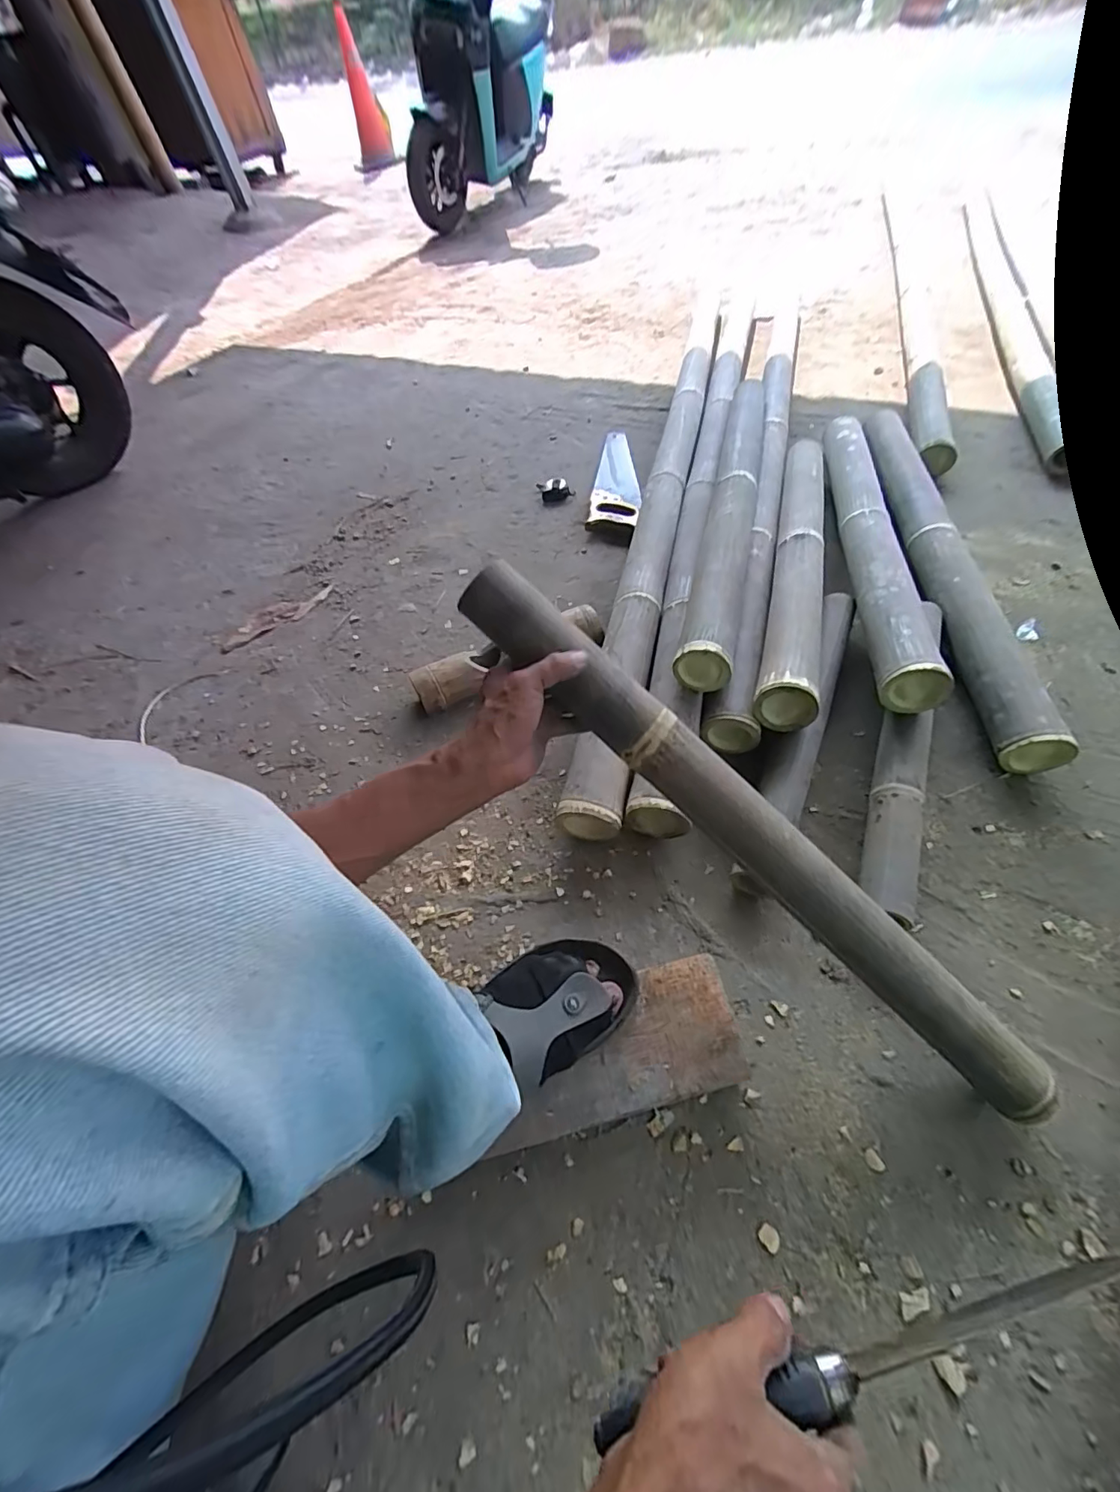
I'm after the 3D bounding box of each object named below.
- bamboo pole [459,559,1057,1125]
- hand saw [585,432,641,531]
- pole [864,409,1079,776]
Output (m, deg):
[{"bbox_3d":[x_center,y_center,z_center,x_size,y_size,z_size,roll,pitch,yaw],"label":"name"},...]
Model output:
[{"bbox_3d":[0.183,0.087,0.475,0.681,0.054,0.060,42,63,-1],"label":"bamboo pole"},{"bbox_3d":[0.148,-0.685,1.298,0.116,0.024,0.500,4,54,8],"label":"hand saw"},{"bbox_3d":[0.695,-0.384,0.974,0.092,0.105,0.998,2,56,9],"label":"pole"}]

